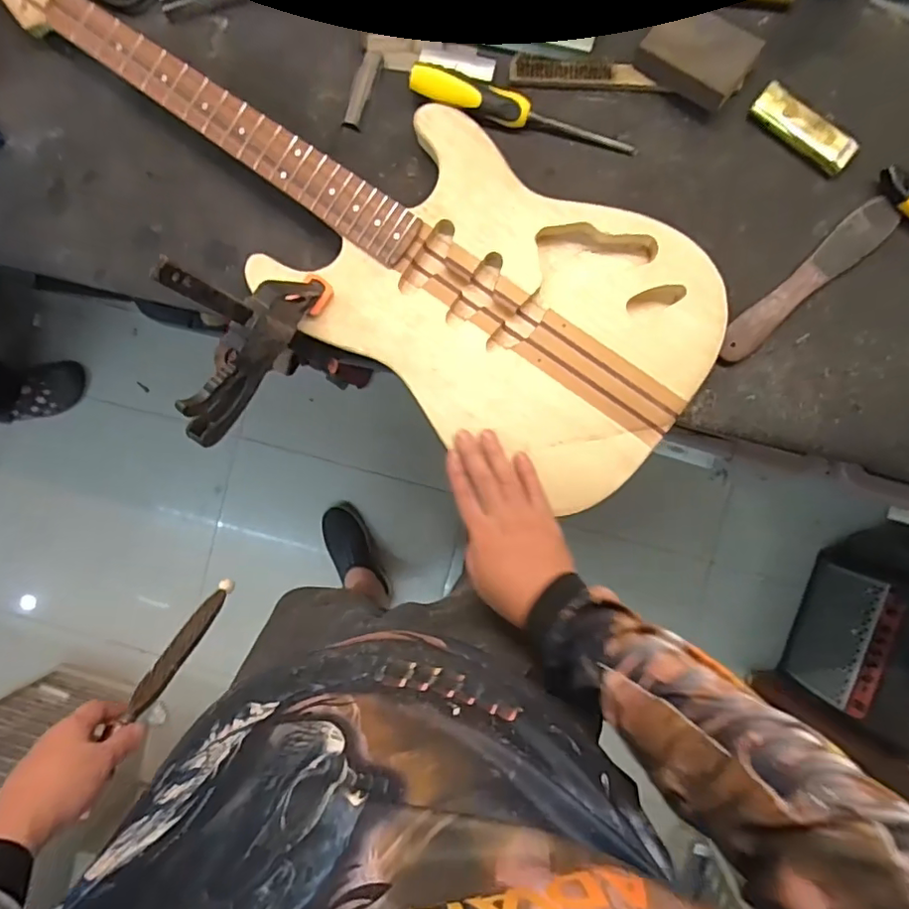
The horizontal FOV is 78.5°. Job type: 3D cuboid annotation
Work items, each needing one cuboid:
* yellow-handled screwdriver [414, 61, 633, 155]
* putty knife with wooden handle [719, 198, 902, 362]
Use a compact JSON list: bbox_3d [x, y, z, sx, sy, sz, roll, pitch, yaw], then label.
[{"bbox_3d":[0.070,-0.354,0.576,0.239,0.029,0.032,18,92,3],"label":"yellow-handled screwdriver"},{"bbox_3d":[0.357,-0.176,0.567,0.211,0.008,0.040,-41,88,4],"label":"putty knife with wooden handle"}]

